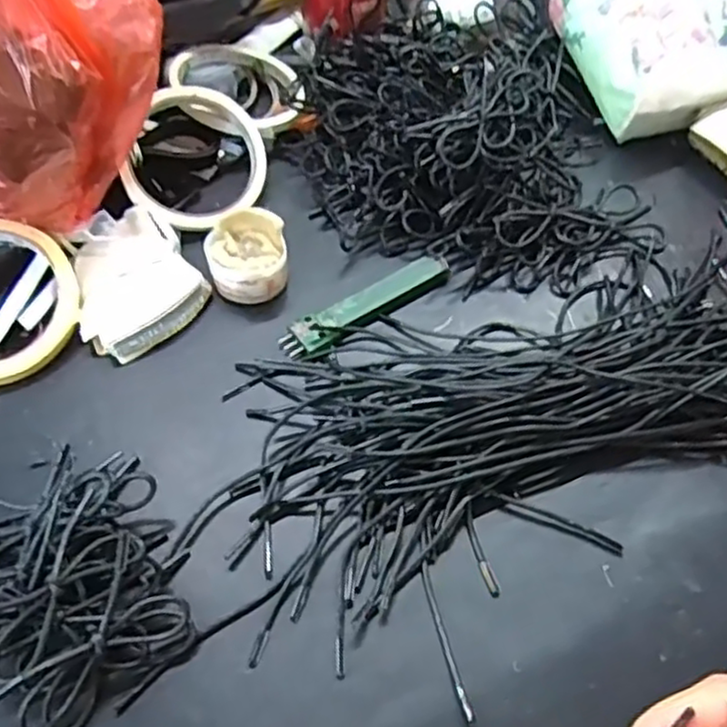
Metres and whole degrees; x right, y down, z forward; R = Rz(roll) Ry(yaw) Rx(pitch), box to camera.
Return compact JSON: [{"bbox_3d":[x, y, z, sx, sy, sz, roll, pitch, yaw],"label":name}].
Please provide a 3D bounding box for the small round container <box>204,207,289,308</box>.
[{"bbox_3d":[-0.067,-0.061,0.417,0.045,0.045,0.045,0,55,0],"label":"small round container"}]

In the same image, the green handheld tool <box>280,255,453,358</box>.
[{"bbox_3d":[0.003,-0.033,0.411,0.107,0.011,0.021,-29,60,-19],"label":"green handheld tool"}]

